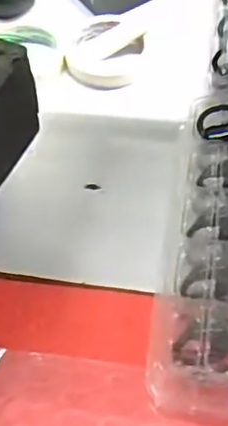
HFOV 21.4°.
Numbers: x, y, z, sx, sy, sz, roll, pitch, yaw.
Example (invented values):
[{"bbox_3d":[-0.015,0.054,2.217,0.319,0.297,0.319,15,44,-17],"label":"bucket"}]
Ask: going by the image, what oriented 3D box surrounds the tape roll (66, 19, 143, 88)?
[{"bbox_3d":[-0.009,-0.171,0.652,0.078,0.018,0.081,-1,55,2],"label":"tape roll"}]

